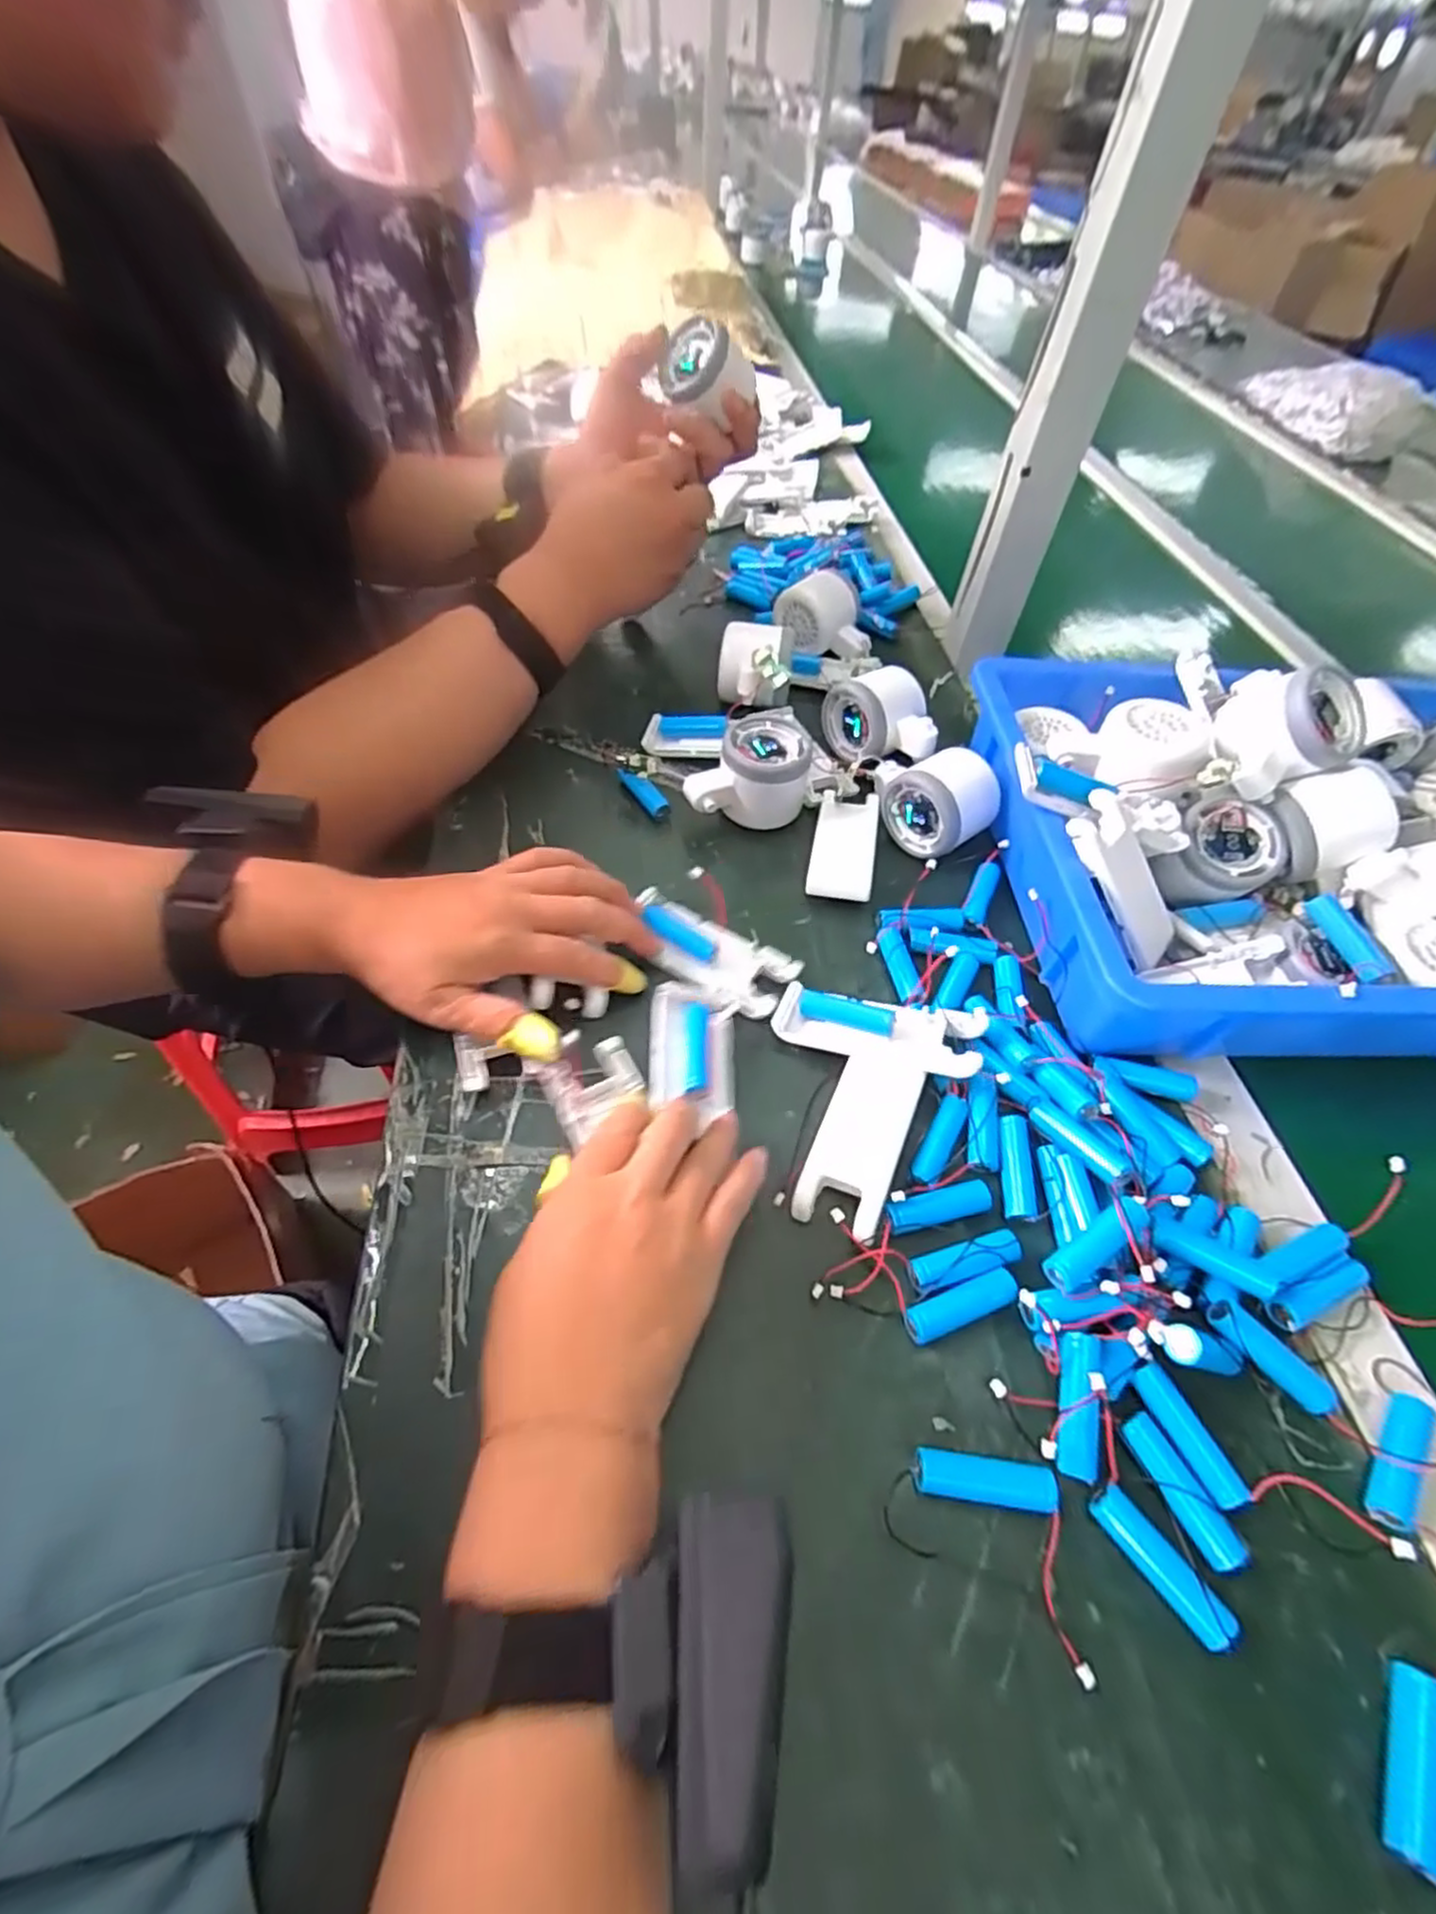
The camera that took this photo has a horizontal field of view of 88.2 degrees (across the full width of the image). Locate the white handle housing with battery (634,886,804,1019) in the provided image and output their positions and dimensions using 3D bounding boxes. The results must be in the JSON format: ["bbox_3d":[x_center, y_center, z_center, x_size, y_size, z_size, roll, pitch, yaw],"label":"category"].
[{"bbox_3d":[-0.007,-0.003,0.426,0.100,0.018,0.044,32,57,13],"label":"white handle housing with battery"}]

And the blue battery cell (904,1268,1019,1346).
[{"bbox_3d":[0.105,0.151,0.321,0.053,0.014,0.015,-16,55,-15],"label":"blue battery cell"}]

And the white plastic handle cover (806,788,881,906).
[{"bbox_3d":[0.082,-0.072,0.487,0.040,0.015,0.092,10,53,5],"label":"white plastic handle cover"}]

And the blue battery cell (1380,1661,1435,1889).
[{"bbox_3d":[0.226,0.263,0.241,0.011,0.014,0.052,27,56,16],"label":"blue battery cell"}]

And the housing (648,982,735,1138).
[{"bbox_3d":[-0.013,0.049,0.386,0.043,0.028,0.069,0,52,-3],"label":"housing"}]

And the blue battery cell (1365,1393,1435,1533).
[{"bbox_3d":[0.265,0.196,0.289,0.013,0.013,0.056,39,60,24],"label":"blue battery cell"}]

